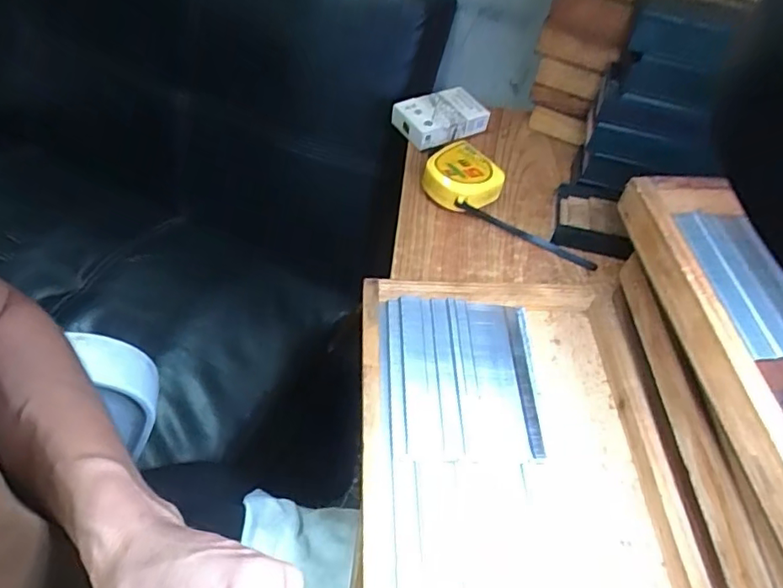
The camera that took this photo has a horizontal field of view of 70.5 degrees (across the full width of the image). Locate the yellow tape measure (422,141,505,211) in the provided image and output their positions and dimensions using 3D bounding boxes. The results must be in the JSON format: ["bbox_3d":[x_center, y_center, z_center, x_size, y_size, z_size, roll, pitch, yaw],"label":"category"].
[{"bbox_3d":[0.066,-0.105,0.523,0.067,0.036,0.064,3,52,-4],"label":"yellow tape measure"}]

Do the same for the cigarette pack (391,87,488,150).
[{"bbox_3d":[0.050,-0.187,0.588,0.085,0.027,0.061,-24,59,-23],"label":"cigarette pack"}]

